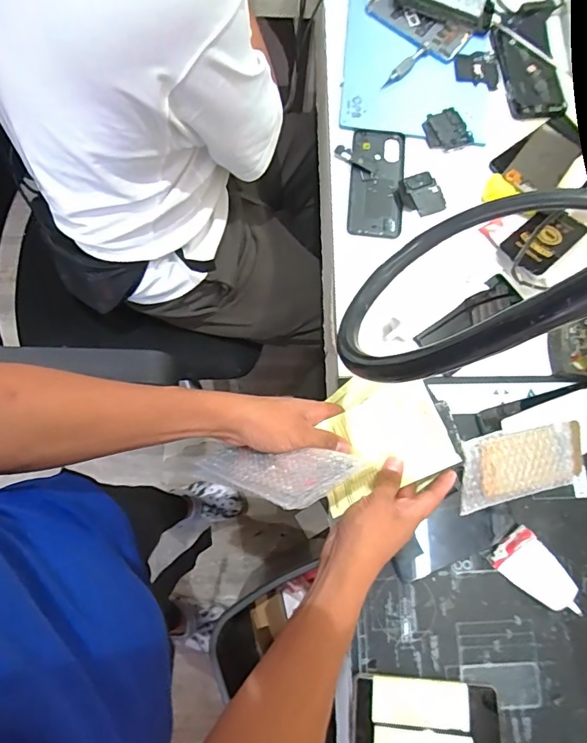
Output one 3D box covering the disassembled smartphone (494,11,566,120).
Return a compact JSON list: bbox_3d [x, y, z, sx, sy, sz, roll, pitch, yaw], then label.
[{"bbox_3d":[0.352,-0.464,0.685,0.087,0.011,0.185,-4,78,-1],"label":"disassembled smartphone"}]

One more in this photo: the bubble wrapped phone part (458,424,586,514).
[{"bbox_3d":[0.273,0.110,0.545,0.185,0.011,0.086,-11,96,-20],"label":"bubble wrapped phone part"}]

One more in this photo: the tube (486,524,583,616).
[{"bbox_3d":[0.283,0.238,0.534,0.056,0.031,0.104,-41,82,-11],"label":"tube"}]

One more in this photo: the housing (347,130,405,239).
[{"bbox_3d":[0.116,-0.265,0.645,0.074,0.009,0.160,4,78,1],"label":"housing"}]

